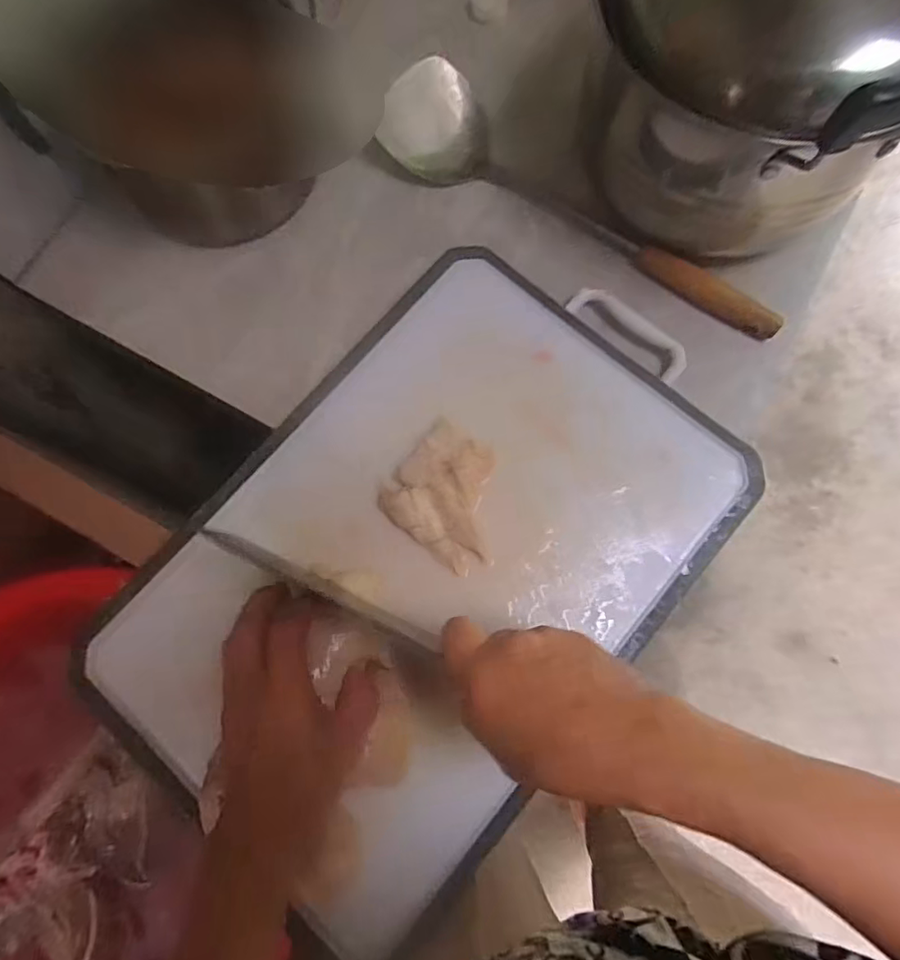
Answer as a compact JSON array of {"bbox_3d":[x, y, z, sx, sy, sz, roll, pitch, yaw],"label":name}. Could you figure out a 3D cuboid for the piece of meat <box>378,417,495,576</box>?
[{"bbox_3d":[0.003,0.011,0.408,0.086,0.015,0.082,38,80,10],"label":"piece of meat"}]

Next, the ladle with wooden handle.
[{"bbox_3d":[0.107,-0.229,0.470,0.358,0.042,0.081,31,79,8],"label":"ladle with wooden handle"}]

